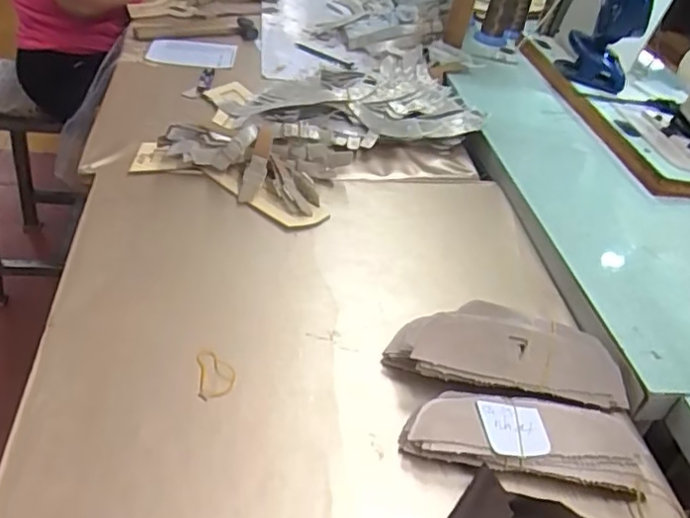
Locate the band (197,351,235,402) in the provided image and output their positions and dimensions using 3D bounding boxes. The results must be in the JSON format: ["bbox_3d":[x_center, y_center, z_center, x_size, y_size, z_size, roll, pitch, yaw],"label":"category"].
[{"bbox_3d":[-0.113,0.100,0.528,0.031,0.004,0.055,-5,42,-13],"label":"band"}]

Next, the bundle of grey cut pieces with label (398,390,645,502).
[{"bbox_3d":[0.149,0.144,0.501,0.196,0.023,0.071,8,41,2],"label":"bundle of grey cut pieces with label"}]

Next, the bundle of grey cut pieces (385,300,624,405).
[{"bbox_3d":[0.149,0.088,0.545,0.214,0.058,0.063,10,40,0],"label":"bundle of grey cut pieces"}]

